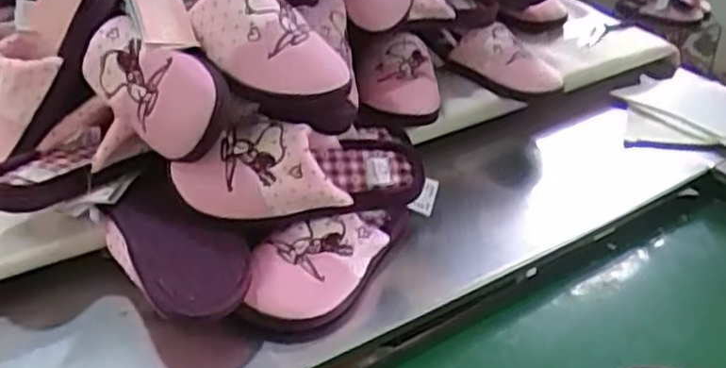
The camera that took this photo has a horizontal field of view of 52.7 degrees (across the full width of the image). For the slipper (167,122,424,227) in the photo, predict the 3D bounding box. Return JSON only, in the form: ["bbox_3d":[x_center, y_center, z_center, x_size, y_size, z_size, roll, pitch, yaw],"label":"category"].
[{"bbox_3d":[-0.061,-0.016,0.701,0.240,0.086,0.073,-4,35,-7],"label":"slipper"}]

